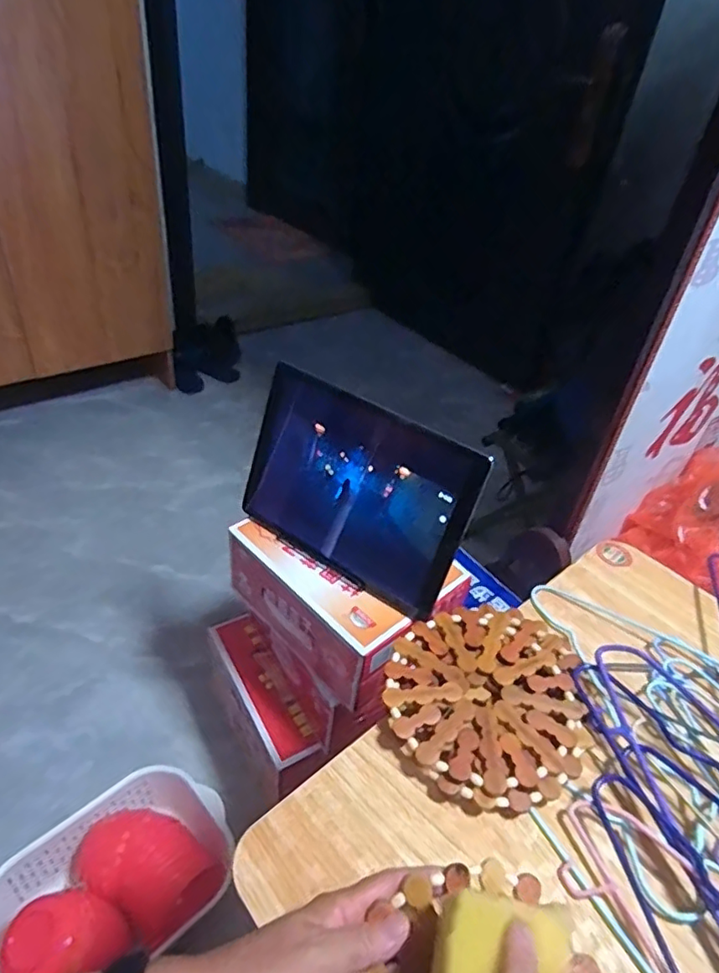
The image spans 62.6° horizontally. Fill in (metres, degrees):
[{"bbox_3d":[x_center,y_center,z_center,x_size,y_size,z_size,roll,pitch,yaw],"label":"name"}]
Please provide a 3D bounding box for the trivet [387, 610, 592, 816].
[{"bbox_3d":[0.108,0.172,0.509,0.162,0.024,0.176,4,37,-3],"label":"trivet"}]

